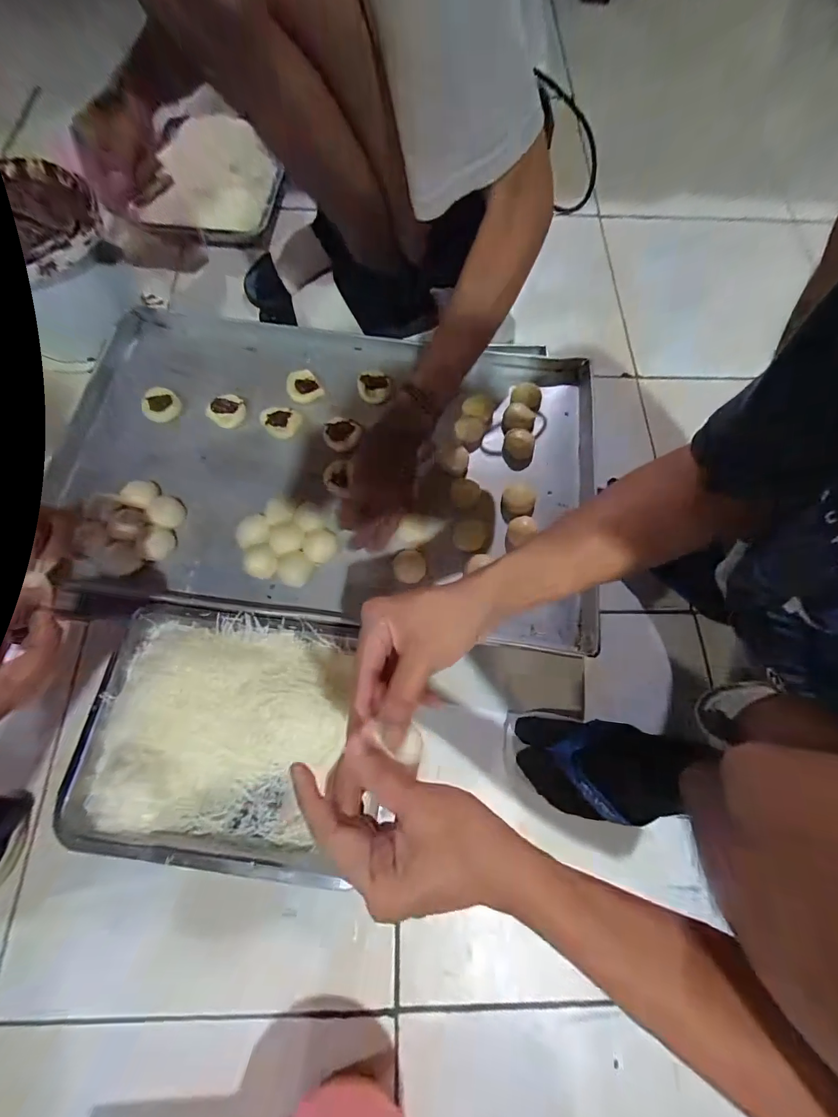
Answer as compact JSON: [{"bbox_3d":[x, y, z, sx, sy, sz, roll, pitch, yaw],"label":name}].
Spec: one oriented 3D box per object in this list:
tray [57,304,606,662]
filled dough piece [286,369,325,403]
[{"bbox_3d":[-0.121,-0.133,0.578,0.721,0.039,0.449,5,70,1],"label":"tray"},{"bbox_3d":[-0.171,-0.255,0.620,0.048,0.016,0.055,-24,72,-10],"label":"filled dough piece"}]

